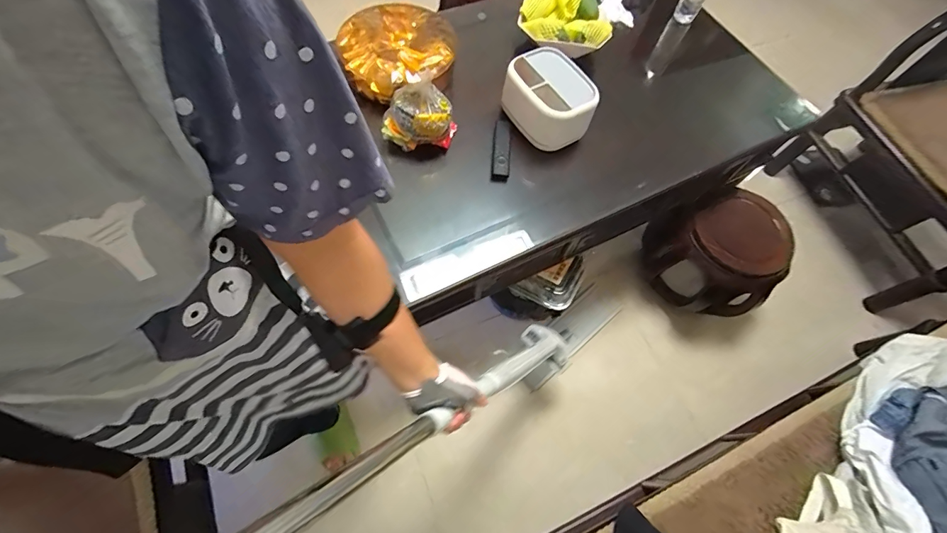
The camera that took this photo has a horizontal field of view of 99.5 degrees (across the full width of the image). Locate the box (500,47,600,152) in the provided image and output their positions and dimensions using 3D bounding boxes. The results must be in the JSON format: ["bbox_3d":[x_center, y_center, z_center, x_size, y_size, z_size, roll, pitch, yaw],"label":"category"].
[{"bbox_3d":[0.180,-0.375,0.917,0.148,0.114,0.212,-29,67,-18],"label":"box"}]

